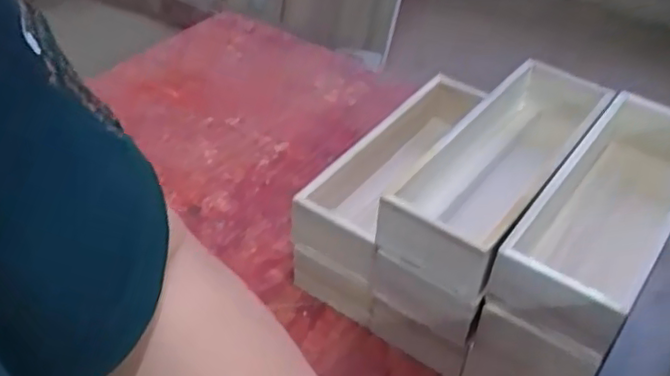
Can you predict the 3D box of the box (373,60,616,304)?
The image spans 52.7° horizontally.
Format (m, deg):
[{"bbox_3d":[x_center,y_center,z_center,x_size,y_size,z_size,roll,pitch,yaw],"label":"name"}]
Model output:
[{"bbox_3d":[0.172,-0.030,0.660,0.108,0.065,0.315,27,49,26],"label":"box"}]

